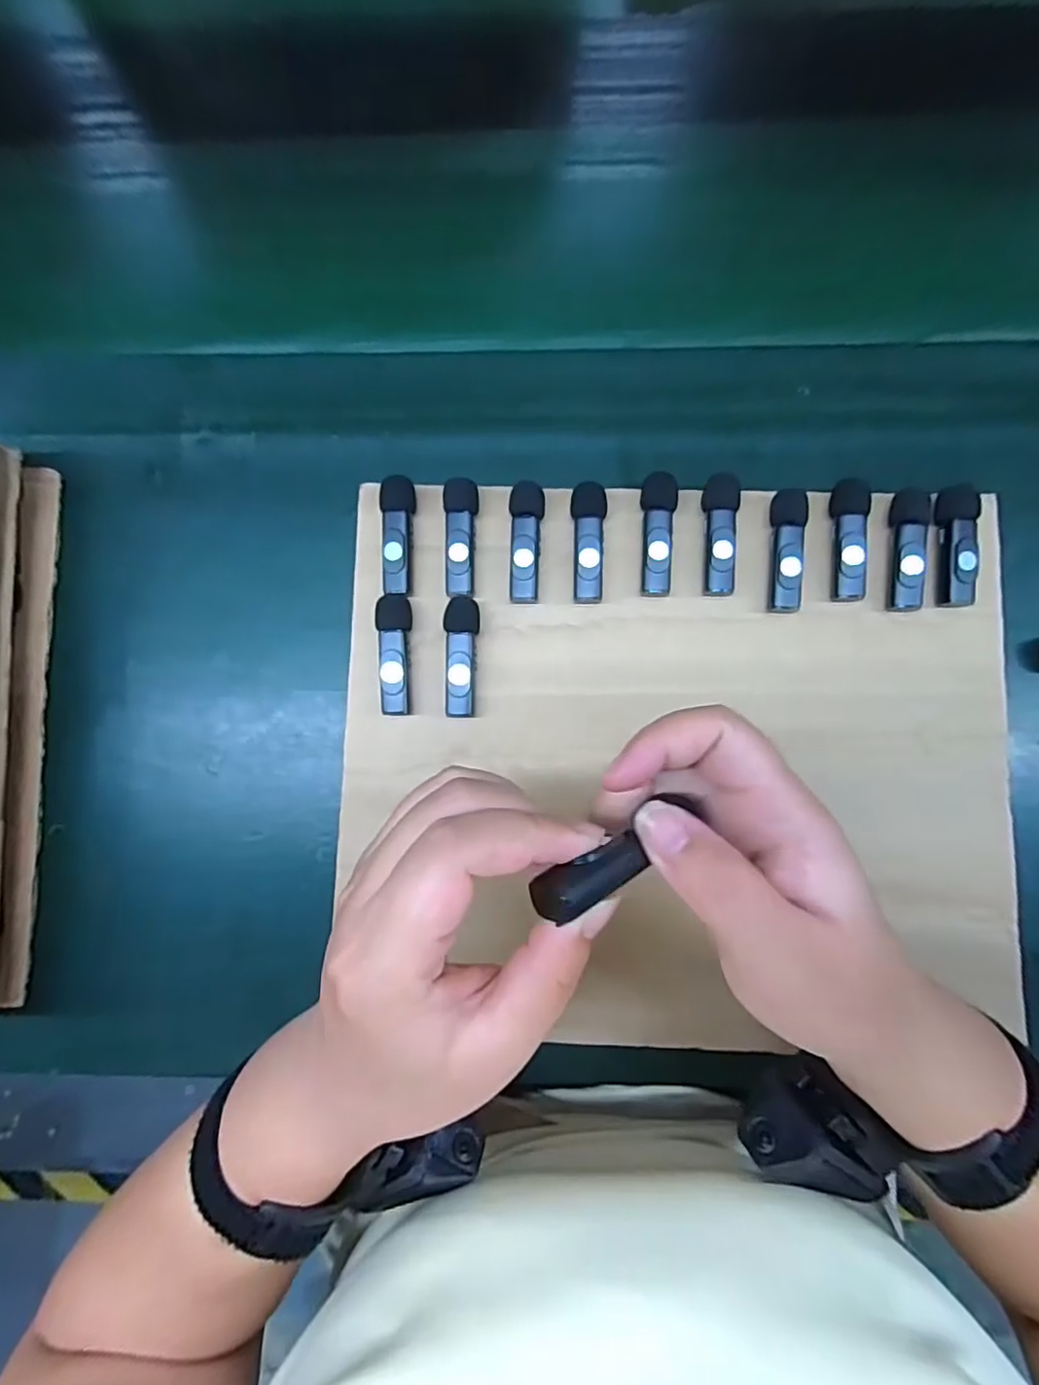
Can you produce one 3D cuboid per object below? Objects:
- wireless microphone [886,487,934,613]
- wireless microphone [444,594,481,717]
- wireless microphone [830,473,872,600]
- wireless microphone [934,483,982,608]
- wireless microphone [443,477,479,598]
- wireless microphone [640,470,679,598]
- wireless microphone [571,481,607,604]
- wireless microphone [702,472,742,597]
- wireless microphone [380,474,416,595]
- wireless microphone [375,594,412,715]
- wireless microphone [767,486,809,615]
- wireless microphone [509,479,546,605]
[{"bbox_3d":[0.206,-0.078,0.314,0.019,0.012,0.066,8,86,3],"label":"wireless microphone"},{"bbox_3d":[-0.031,-0.019,0.322,0.018,0.015,0.064,-1,86,2],"label":"wireless microphone"},{"bbox_3d":[0.177,-0.082,0.316,0.018,0.012,0.065,3,86,3],"label":"wireless microphone"},{"bbox_3d":[0.232,-0.078,0.314,0.021,0.012,0.064,-2,85,2],"label":"wireless microphone"},{"bbox_3d":[-0.031,-0.084,0.326,0.018,0.014,0.064,-1,86,2],"label":"wireless microphone"},{"bbox_3d":[0.074,-0.085,0.322,0.018,0.015,0.064,4,86,3],"label":"wireless microphone"},{"bbox_3d":[0.038,-0.081,0.324,0.018,0.013,0.064,1,86,2],"label":"wireless microphone"},{"bbox_3d":[0.108,-0.084,0.322,0.019,0.015,0.064,4,86,3],"label":"wireless microphone"},{"bbox_3d":[-0.067,-0.086,0.328,0.018,0.015,0.065,0,86,2],"label":"wireless microphone"},{"bbox_3d":[-0.067,-0.020,0.322,0.018,0.016,0.064,-2,86,2],"label":"wireless microphone"},{"bbox_3d":[0.143,-0.076,0.319,0.017,0.014,0.063,4,86,3],"label":"wireless microphone"},{"bbox_3d":[0.004,-0.082,0.325,0.018,0.014,0.065,0,86,2],"label":"wireless microphone"}]

